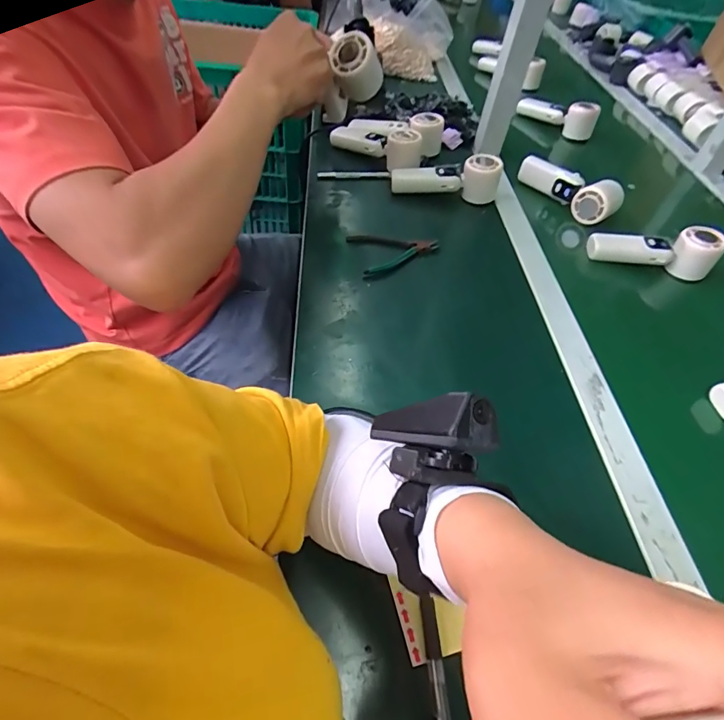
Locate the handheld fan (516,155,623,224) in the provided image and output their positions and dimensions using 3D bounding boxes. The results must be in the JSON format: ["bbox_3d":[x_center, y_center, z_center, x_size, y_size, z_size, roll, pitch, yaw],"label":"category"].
[{"bbox_3d":[0.334,-0.281,0.702,0.048,0.063,0.165,-25,56,-24],"label":"handheld fan"}]

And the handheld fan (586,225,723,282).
[{"bbox_3d":[0.409,-0.162,0.613,0.164,0.055,0.044,14,50,6],"label":"handheld fan"}]

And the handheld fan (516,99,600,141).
[{"bbox_3d":[0.401,-0.506,0.892,0.155,0.063,0.045,27,52,16],"label":"handheld fan"}]

